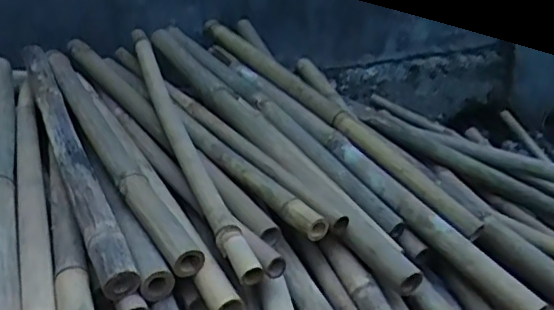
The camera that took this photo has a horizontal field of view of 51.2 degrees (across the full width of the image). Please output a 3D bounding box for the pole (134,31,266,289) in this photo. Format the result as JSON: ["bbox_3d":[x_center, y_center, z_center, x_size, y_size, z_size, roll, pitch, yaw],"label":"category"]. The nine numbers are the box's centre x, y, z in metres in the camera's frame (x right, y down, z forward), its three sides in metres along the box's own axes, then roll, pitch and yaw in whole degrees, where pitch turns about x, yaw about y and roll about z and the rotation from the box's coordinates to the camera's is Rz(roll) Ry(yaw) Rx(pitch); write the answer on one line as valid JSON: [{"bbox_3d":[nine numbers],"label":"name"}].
[{"bbox_3d":[-0.141,-0.042,0.806,0.031,0.028,0.603,-12,39,-19],"label":"pole"}]

